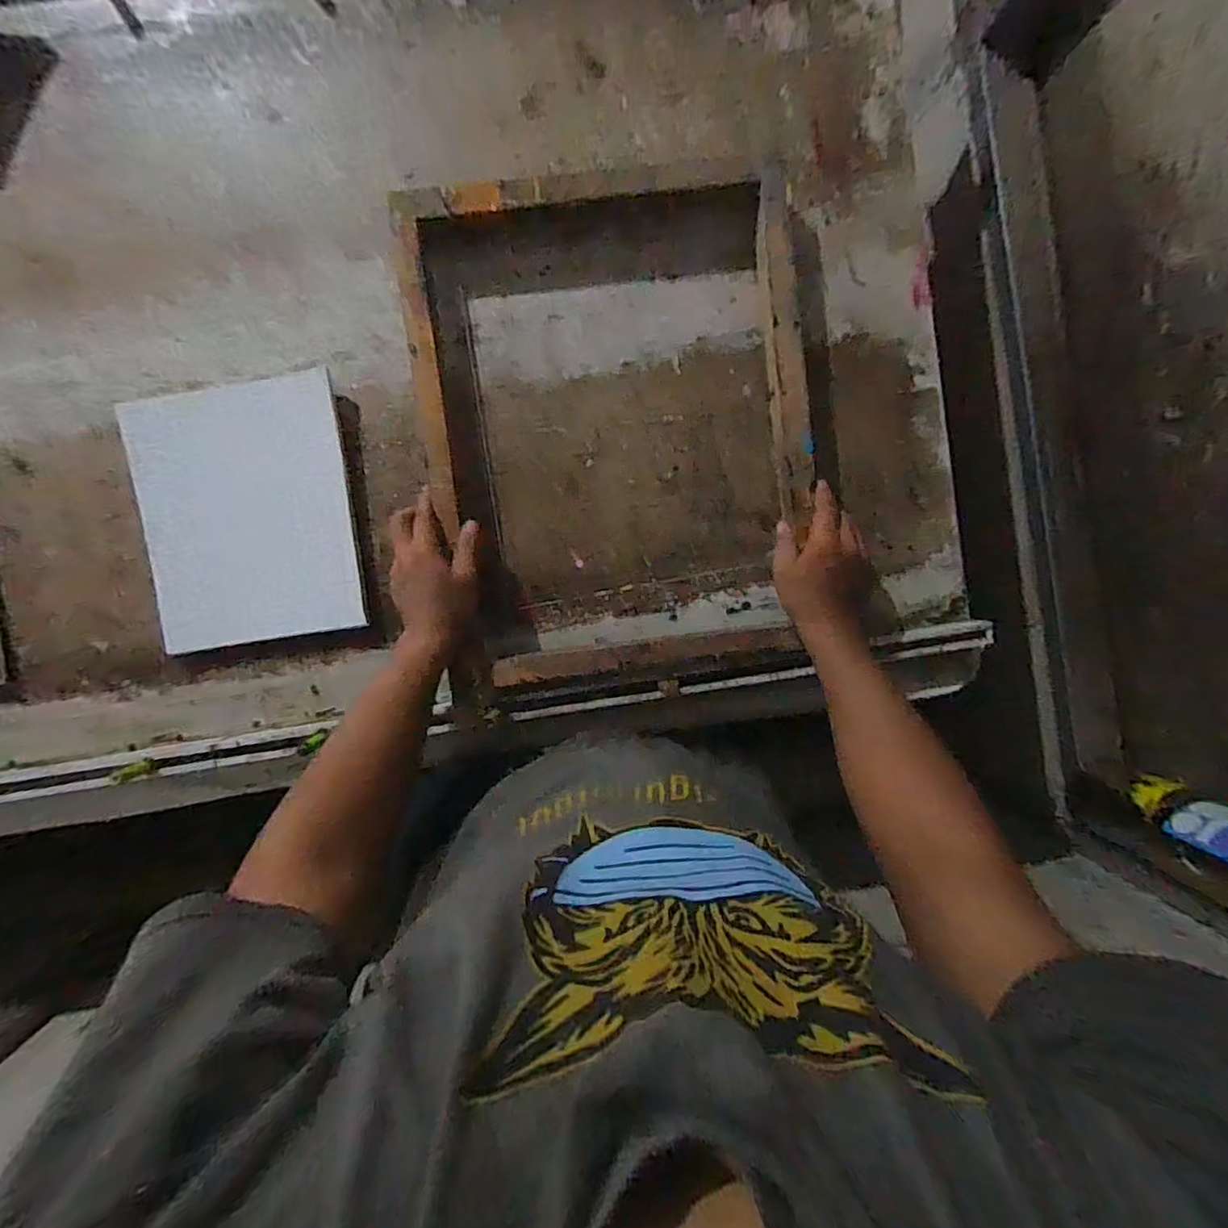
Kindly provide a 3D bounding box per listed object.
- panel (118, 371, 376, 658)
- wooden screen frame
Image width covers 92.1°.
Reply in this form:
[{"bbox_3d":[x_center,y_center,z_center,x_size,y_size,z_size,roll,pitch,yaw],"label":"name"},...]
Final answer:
[{"bbox_3d":[-0.400,-0.109,0.646,0.224,0.018,0.275,-8,96,-5],"label":"panel"},{"bbox_3d":[0.005,-0.173,0.598,0.392,0.047,0.525,-7,96,-5],"label":"wooden screen frame"}]

